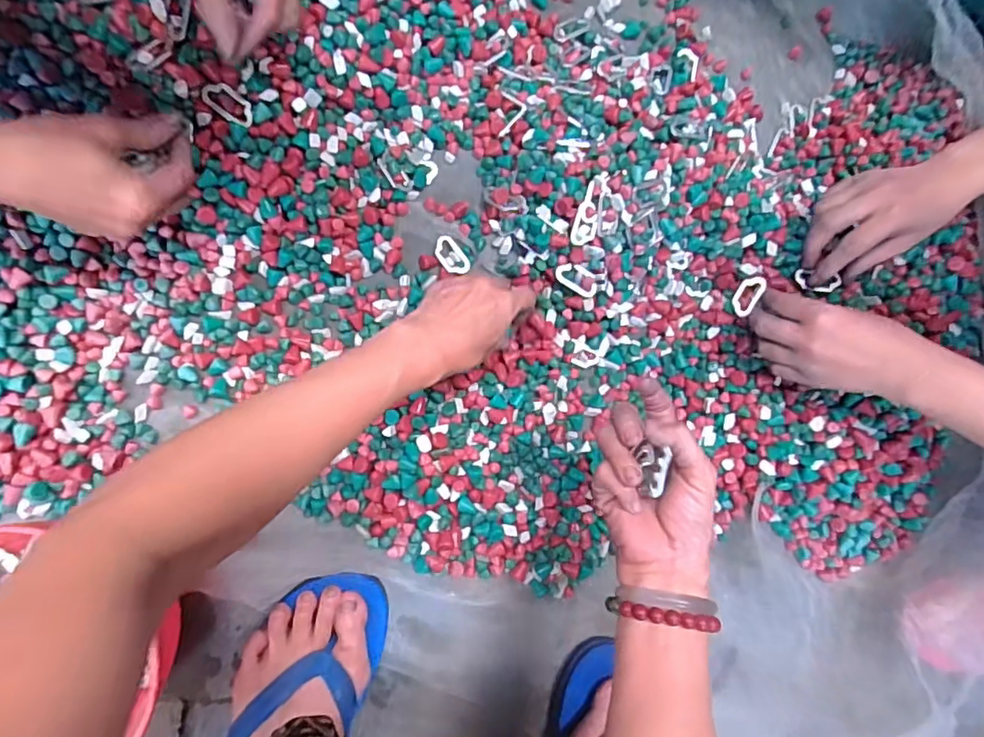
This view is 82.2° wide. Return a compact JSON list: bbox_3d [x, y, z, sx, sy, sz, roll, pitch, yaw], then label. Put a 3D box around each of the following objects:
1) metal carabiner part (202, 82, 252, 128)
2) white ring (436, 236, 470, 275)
[{"bbox_3d":[-0.204,-0.205,0.438,0.039,0.004,0.021,36,95,-22],"label":"metal carabiner part"},{"bbox_3d":[-0.038,-0.104,0.519,0.024,0.006,0.039,-36,94,-11],"label":"white ring"}]

